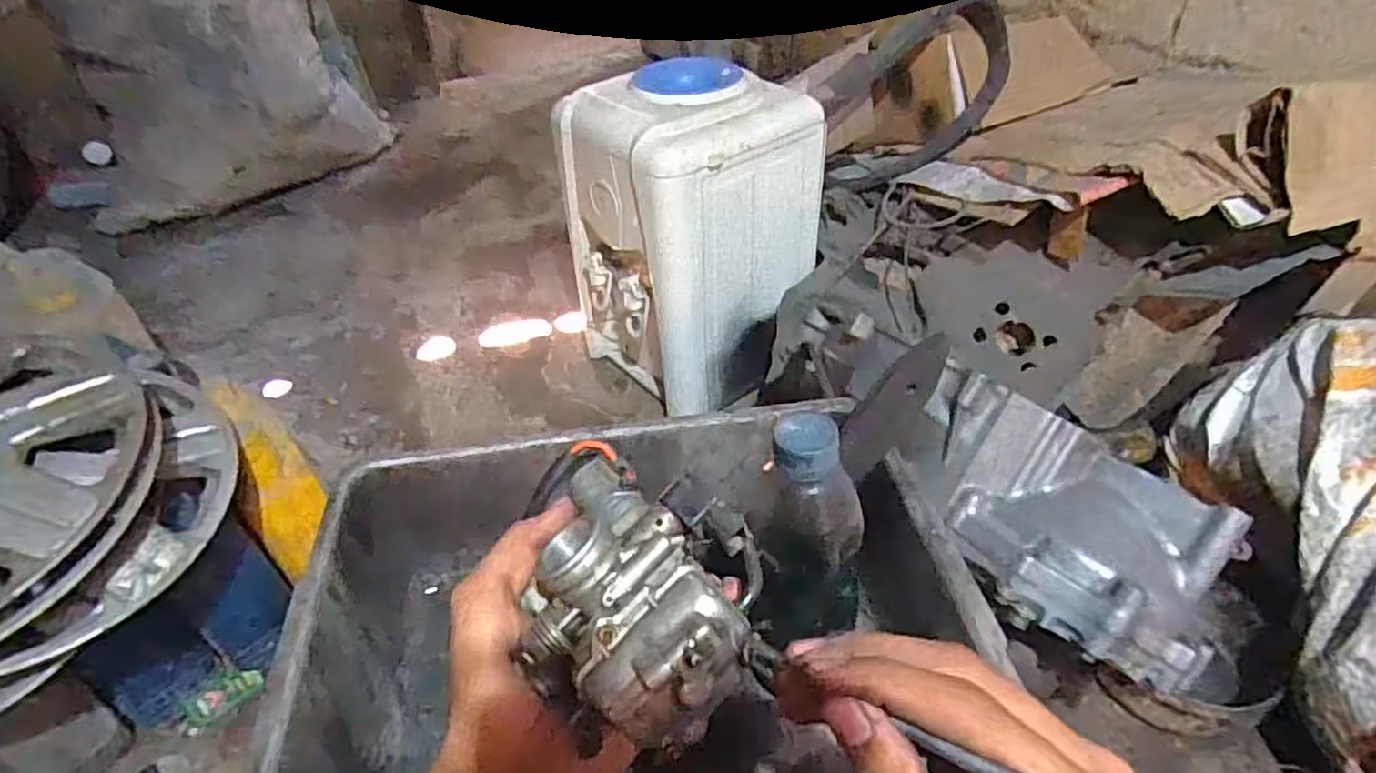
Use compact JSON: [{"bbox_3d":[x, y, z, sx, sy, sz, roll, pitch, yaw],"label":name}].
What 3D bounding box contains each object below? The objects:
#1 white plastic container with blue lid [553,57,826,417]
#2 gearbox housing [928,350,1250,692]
[{"bbox_3d":[0.003,-0.231,1.176,0.281,0.493,0.302,-30,48,-29],"label":"white plastic container with blue lid"},{"bbox_3d":[0.334,0.129,0.637,0.290,0.120,0.166,29,86,23],"label":"gearbox housing"}]

